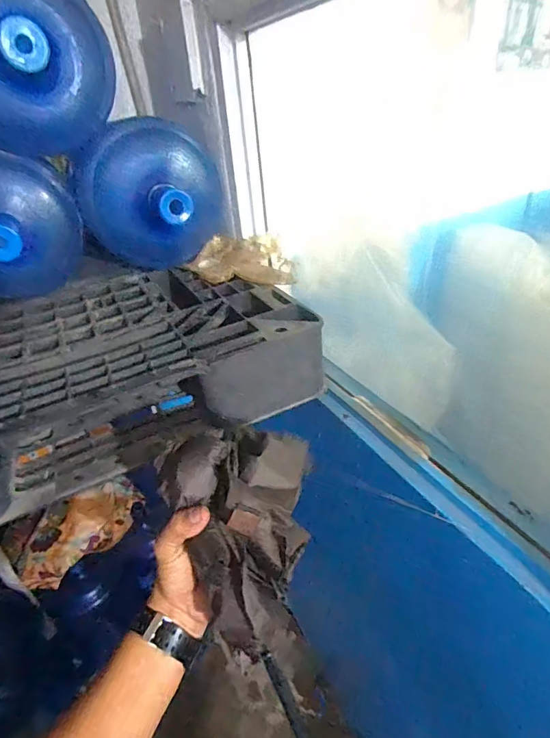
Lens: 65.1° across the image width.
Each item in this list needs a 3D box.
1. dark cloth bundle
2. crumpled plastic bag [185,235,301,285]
[{"bbox_3d":[-0.036,0.135,0.396,0.126,0.089,0.192,-3,32,4],"label":"dark cloth bundle"},{"bbox_3d":[-0.070,-0.207,0.819,0.191,0.061,0.173,-11,33,-7],"label":"crumpled plastic bag"}]

